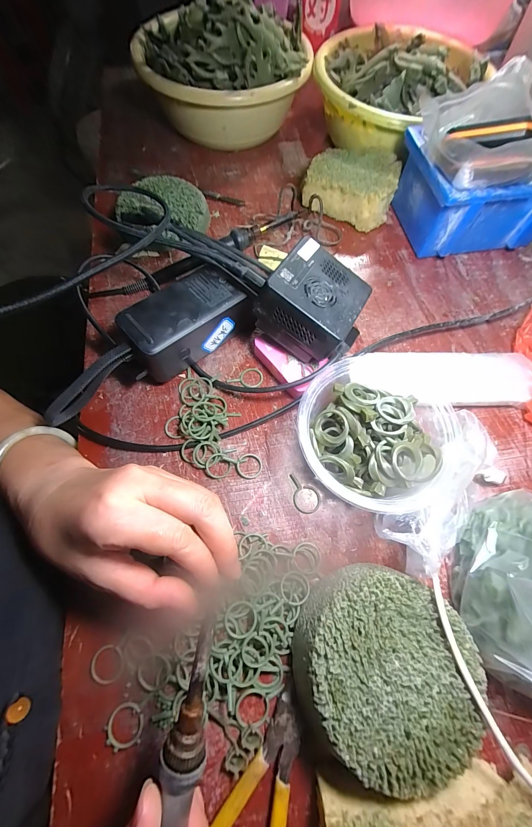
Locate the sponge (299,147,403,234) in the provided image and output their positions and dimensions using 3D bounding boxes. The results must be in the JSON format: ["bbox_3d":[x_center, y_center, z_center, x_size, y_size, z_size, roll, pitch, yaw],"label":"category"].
[{"bbox_3d":[0.105,-0.283,0.381,0.108,0.043,0.093,16,68,5],"label":"sponge"}]

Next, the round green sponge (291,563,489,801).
[{"bbox_3d":[0.072,0.155,0.196,0.102,0.051,0.103,1,67,-1],"label":"round green sponge"}]

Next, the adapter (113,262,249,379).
[{"bbox_3d":[-0.074,-0.081,0.285,0.104,0.058,0.049,-39,73,-16],"label":"adapter"}]

